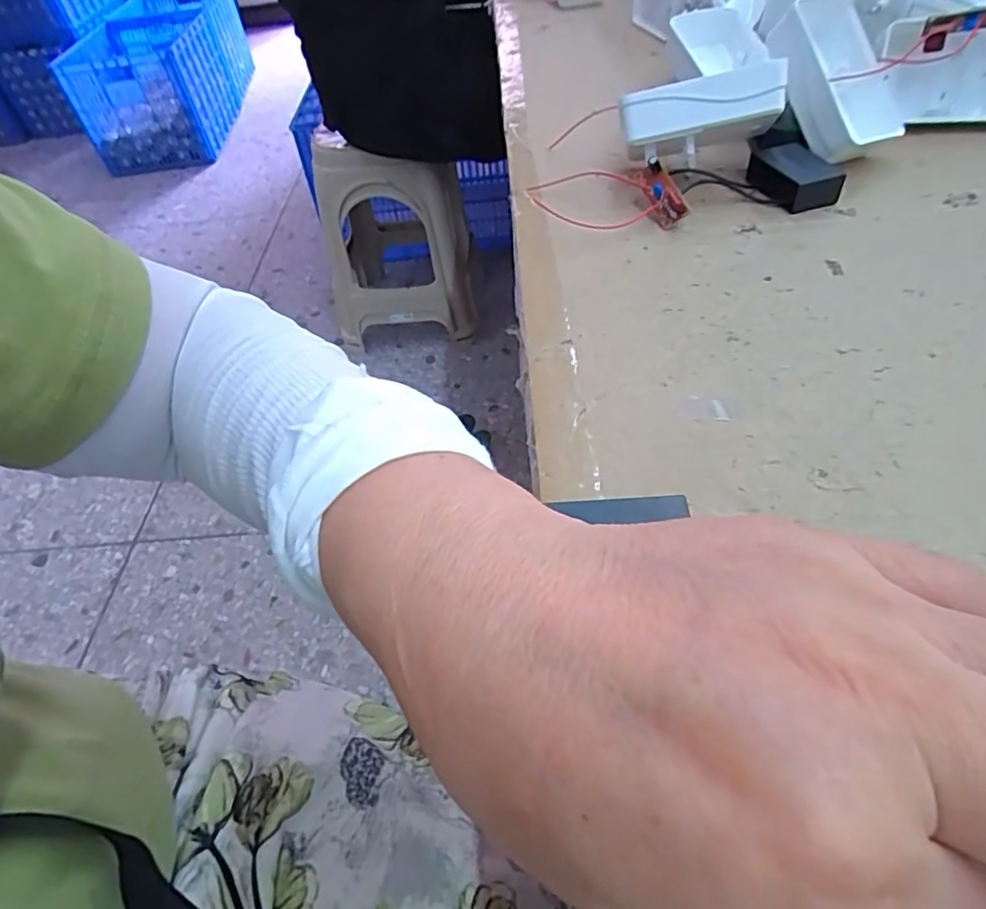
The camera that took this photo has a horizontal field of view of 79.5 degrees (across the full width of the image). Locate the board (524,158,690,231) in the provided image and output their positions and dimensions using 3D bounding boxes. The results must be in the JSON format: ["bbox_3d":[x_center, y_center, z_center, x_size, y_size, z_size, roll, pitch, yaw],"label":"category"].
[{"bbox_3d":[0.063,-0.157,0.349,0.078,0.021,0.079,-9,48,-1],"label":"board"}]

